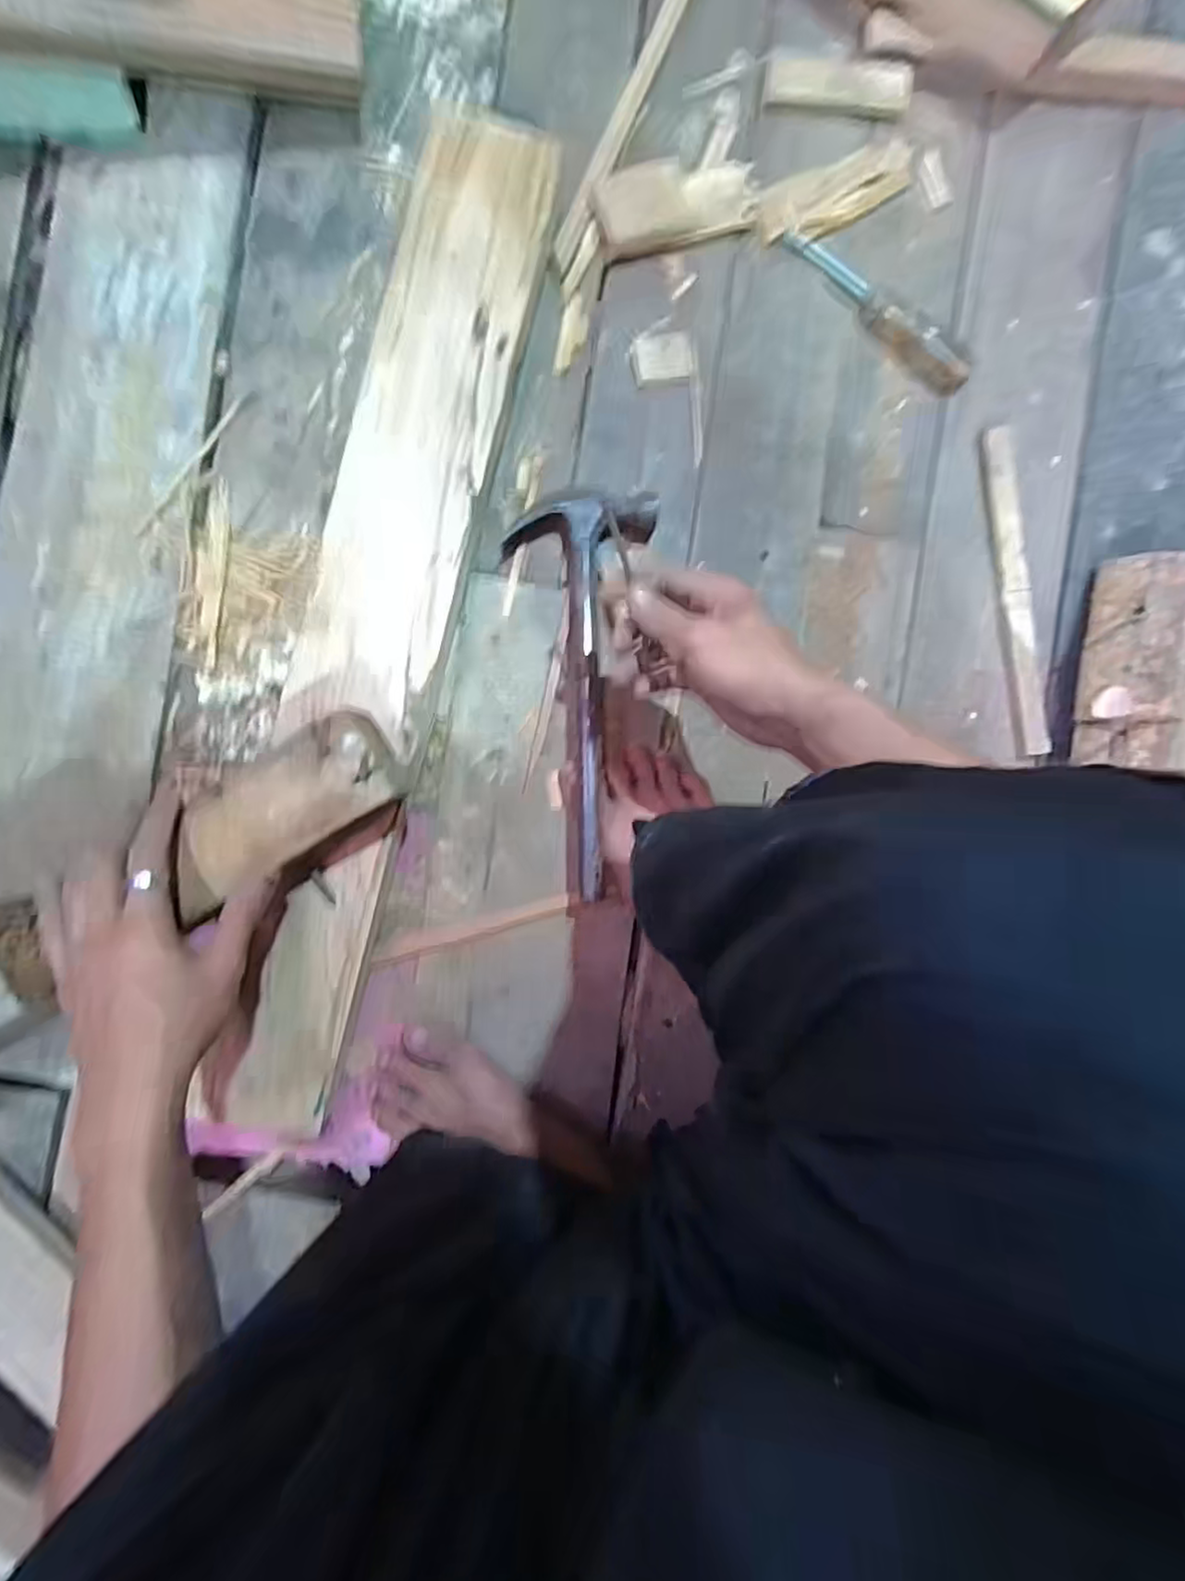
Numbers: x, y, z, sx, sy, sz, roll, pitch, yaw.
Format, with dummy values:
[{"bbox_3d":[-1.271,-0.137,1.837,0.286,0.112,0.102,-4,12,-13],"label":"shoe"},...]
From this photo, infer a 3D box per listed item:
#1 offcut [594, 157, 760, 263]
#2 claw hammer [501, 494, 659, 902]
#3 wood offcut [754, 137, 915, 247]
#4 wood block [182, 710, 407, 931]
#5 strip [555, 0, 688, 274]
[{"bbox_3d":[0.069,-0.486,0.554,0.140,0.015,0.065,-18,93,-6],"label":"offcut"},{"bbox_3d":[-0.008,-0.078,0.536,0.116,0.033,0.318,0,86,-7],"label":"claw hammer"},{"bbox_3d":[0.210,-0.512,0.575,0.155,0.010,0.048,-29,94,-6],"label":"wood offcut"},{"bbox_3d":[-0.197,0.012,0.423,0.157,0.017,0.067,-33,94,-1],"label":"wood block"},{"bbox_3d":[0.041,-0.585,0.547,0.020,0.015,0.338,23,88,-7],"label":"strip"}]

